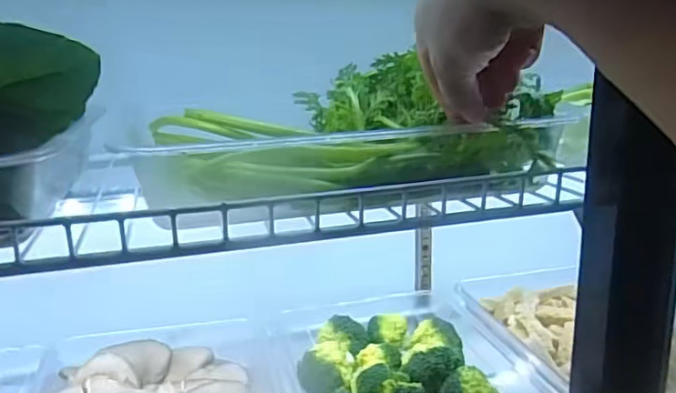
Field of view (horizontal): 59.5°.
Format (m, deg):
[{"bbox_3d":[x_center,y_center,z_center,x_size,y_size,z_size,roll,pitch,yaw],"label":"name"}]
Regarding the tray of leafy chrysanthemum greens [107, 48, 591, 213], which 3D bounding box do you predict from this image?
[{"bbox_3d":[0.017,-0.056,0.440,0.301,0.086,0.147,-3,9,3],"label":"tray of leafy chrysanthemum greens"}]

